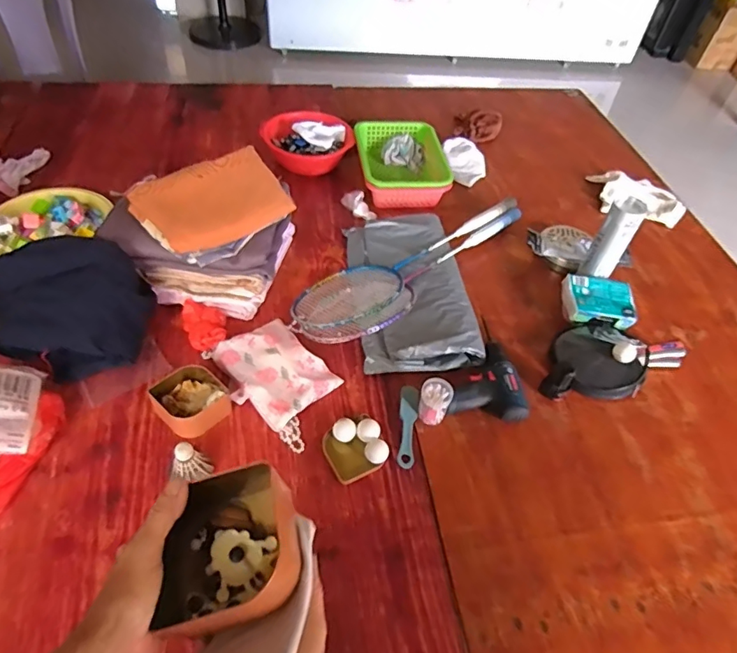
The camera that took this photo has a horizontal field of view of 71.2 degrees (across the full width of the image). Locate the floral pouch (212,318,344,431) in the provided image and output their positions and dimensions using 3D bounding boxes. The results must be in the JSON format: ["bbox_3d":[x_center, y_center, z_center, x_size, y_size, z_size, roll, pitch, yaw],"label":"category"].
[{"bbox_3d":[-0.176,0.081,0.945,0.203,0.044,0.166,39,58,25],"label":"floral pouch"}]

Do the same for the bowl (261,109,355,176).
[{"bbox_3d":[-0.158,-0.504,1.398,0.227,0.096,0.220,2,50,-2],"label":"bowl"}]

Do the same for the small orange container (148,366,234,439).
[{"bbox_3d":[-0.303,0.128,0.884,0.104,0.056,0.109,39,58,25],"label":"small orange container"}]

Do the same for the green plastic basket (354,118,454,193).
[{"bbox_3d":[0.089,-0.440,1.375,0.235,0.079,0.288,0,50,-6],"label":"green plastic basket"}]

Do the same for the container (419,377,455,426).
[{"bbox_3d":[0.118,0.133,0.909,0.053,0.068,0.056,2,50,-2],"label":"container"}]

